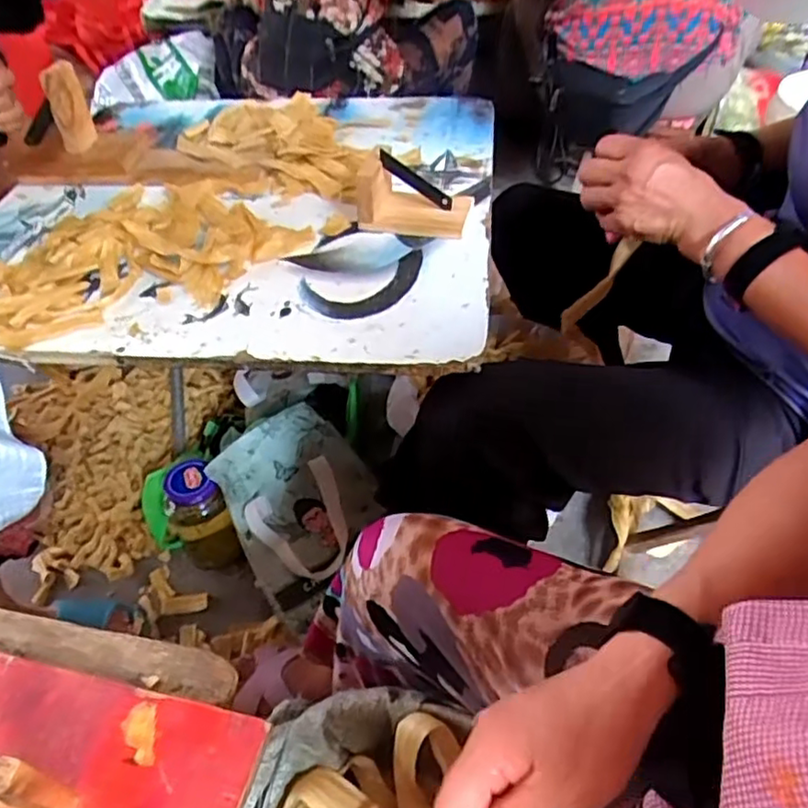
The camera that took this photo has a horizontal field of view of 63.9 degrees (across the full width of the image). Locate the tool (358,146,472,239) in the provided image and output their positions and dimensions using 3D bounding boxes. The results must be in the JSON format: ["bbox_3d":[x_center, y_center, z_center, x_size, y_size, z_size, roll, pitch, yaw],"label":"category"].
[{"bbox_3d":[0.011,-0.225,0.690,0.115,0.064,0.070,7,47,9],"label":"tool"}]

